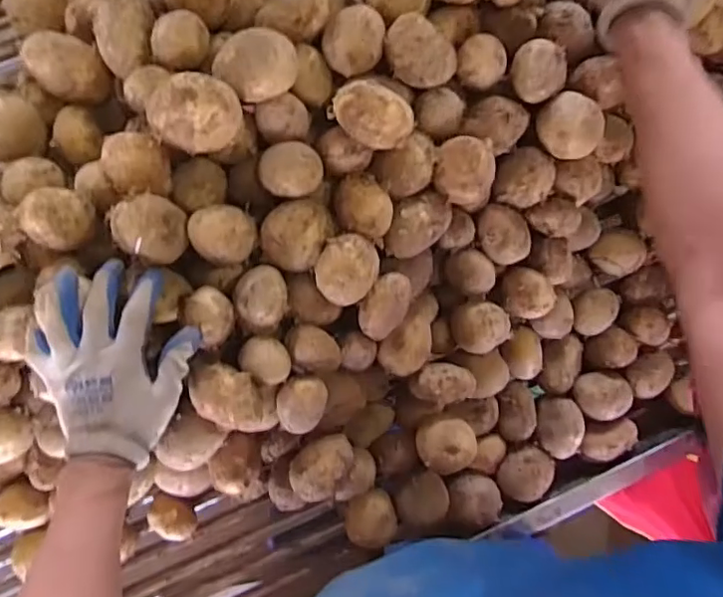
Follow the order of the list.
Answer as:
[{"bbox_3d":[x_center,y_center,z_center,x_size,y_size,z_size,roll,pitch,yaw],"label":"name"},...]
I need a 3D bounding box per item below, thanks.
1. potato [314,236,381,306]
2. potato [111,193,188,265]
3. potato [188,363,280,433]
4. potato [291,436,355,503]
[{"bbox_3d":[-0.014,-0.028,0.537,0.055,0.046,0.064,24,91,-6],"label":"potato"},{"bbox_3d":[-0.185,-0.063,0.504,0.057,0.039,0.055,0,94,-5],"label":"potato"},{"bbox_3d":[-0.117,0.093,0.532,0.088,0.044,0.048,26,91,-6],"label":"potato"},{"bbox_3d":[-0.041,0.169,0.575,0.046,0.040,0.067,39,90,-6],"label":"potato"}]

